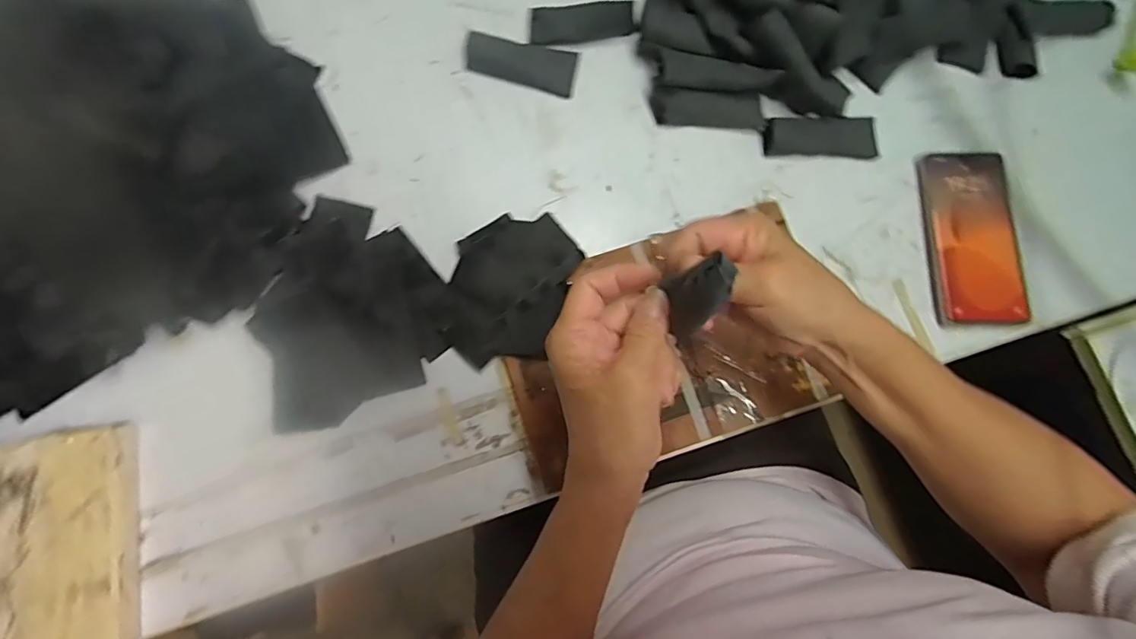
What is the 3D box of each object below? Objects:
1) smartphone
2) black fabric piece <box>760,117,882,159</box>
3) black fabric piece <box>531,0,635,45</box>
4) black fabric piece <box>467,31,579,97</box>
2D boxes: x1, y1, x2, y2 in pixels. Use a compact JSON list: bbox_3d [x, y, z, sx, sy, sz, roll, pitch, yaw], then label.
[{"bbox_3d":[0.355,-0.073,0.464,0.075,0.014,0.154,-2,80,8],"label":"smartphone"},{"bbox_3d":[0.231,-0.166,0.480,0.103,0.015,0.031,1,80,-1],"label":"black fabric piece"},{"bbox_3d":[0.014,-0.278,0.499,0.096,0.023,0.029,-3,80,-2],"label":"black fabric piece"},{"bbox_3d":[-0.043,-0.244,0.496,0.101,0.019,0.041,14,80,1],"label":"black fabric piece"}]

